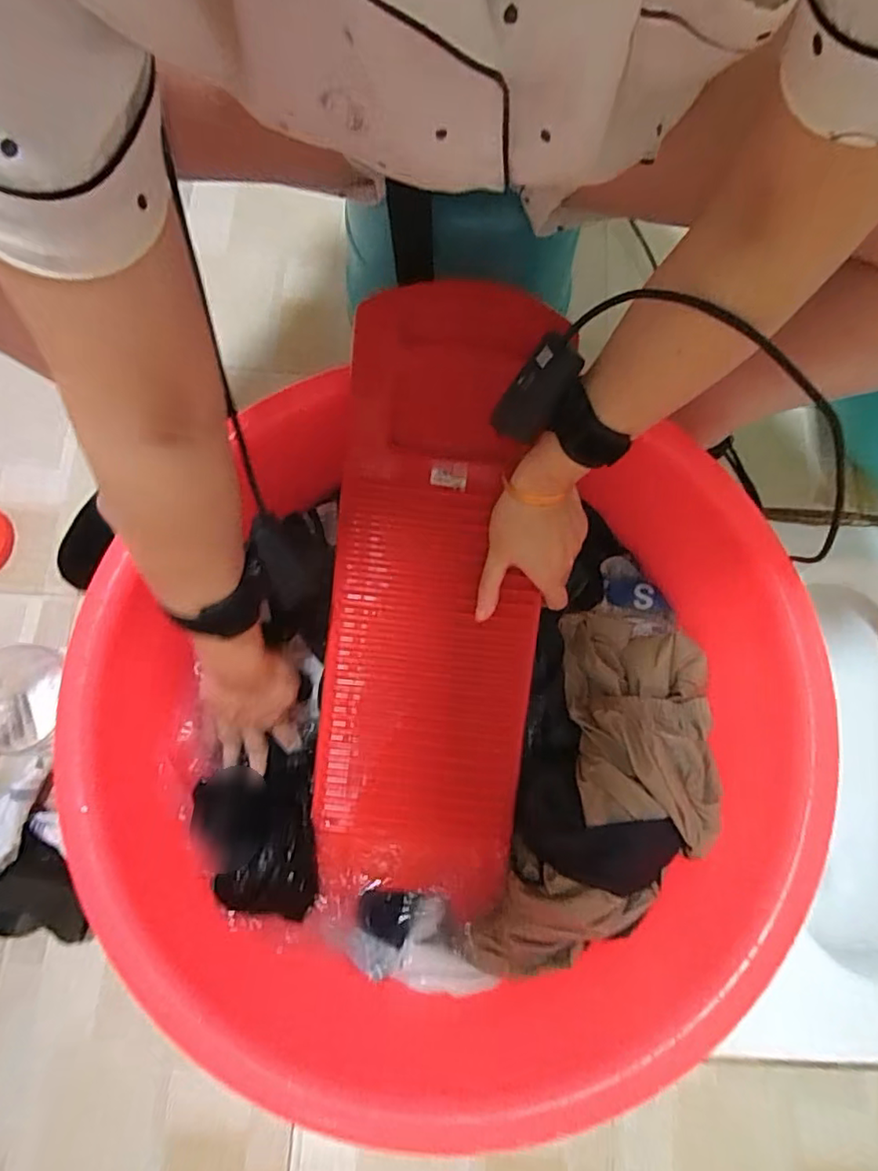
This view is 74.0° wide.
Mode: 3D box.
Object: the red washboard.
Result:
[{"bbox_3d":[-0.007,0.014,0.520,0.182,0.041,0.533,2,96,0],"label":"red washboard"}]

